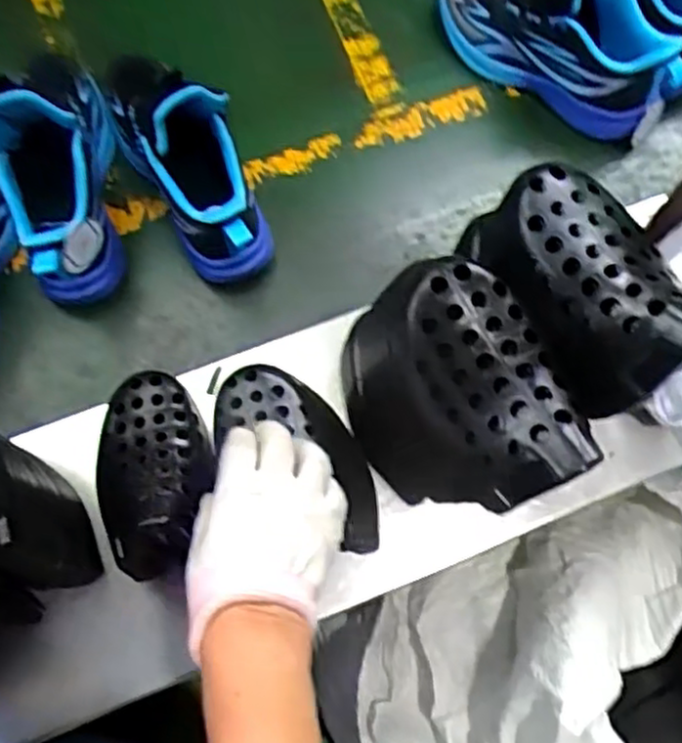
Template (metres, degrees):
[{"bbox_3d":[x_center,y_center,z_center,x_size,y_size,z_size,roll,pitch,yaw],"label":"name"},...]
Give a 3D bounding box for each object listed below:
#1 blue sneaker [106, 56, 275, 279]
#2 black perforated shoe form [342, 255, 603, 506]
[{"bbox_3d":[-0.142,-0.200,0.652,0.079,0.147,0.233,-31,77,-10],"label":"blue sneaker"},{"bbox_3d":[0.074,0.028,0.534,0.083,0.247,0.159,-26,76,-8],"label":"black perforated shoe form"}]

